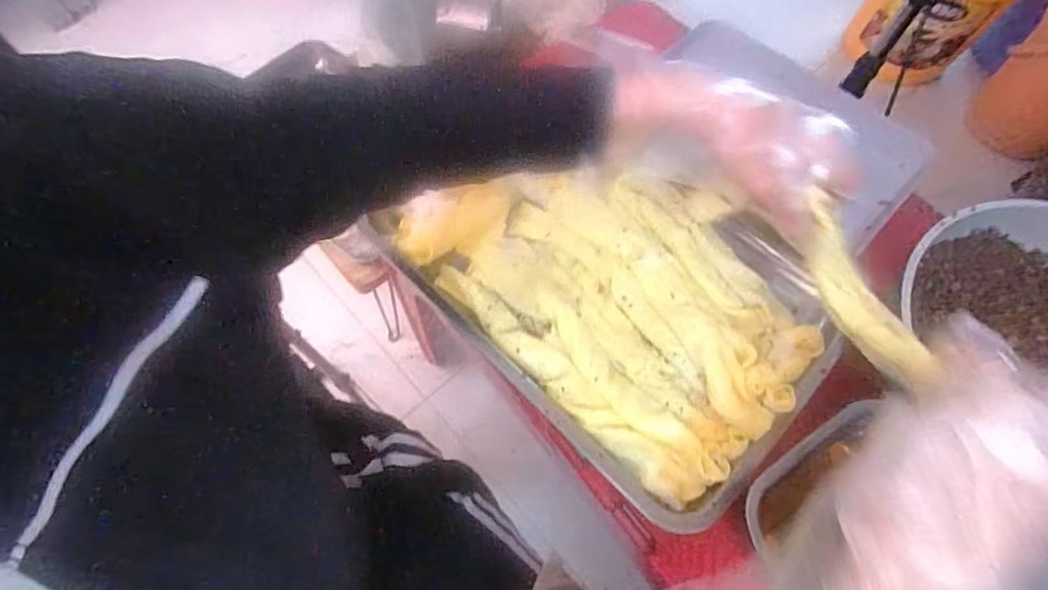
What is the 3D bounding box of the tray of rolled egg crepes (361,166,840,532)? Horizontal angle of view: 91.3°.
[{"bbox_3d":[0.079,-0.017,0.449,0.261,0.038,0.348,-41,72,-19],"label":"tray of rolled egg crepes"}]

